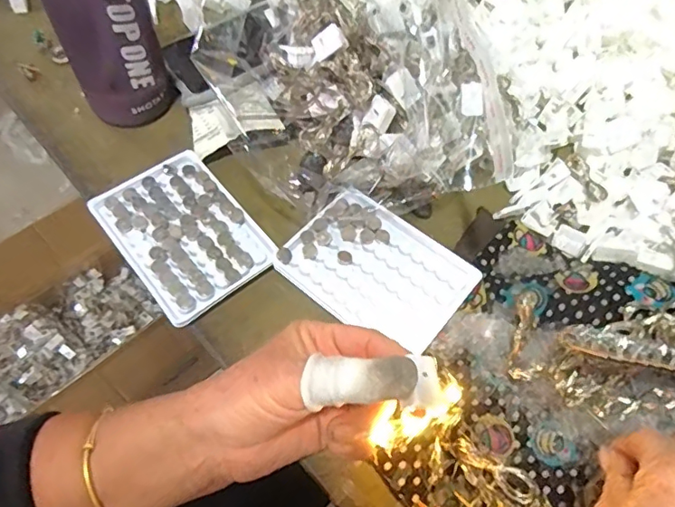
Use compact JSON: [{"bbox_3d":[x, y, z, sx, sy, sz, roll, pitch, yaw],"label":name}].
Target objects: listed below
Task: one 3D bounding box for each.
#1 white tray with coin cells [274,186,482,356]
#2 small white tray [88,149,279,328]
[{"bbox_3d":[0.029,0.013,0.394,0.128,0.017,0.095,38,68,15],"label":"white tray with coin cells"},{"bbox_3d":[-0.119,-0.016,0.404,0.093,0.016,0.129,-36,70,-18],"label":"small white tray"}]

